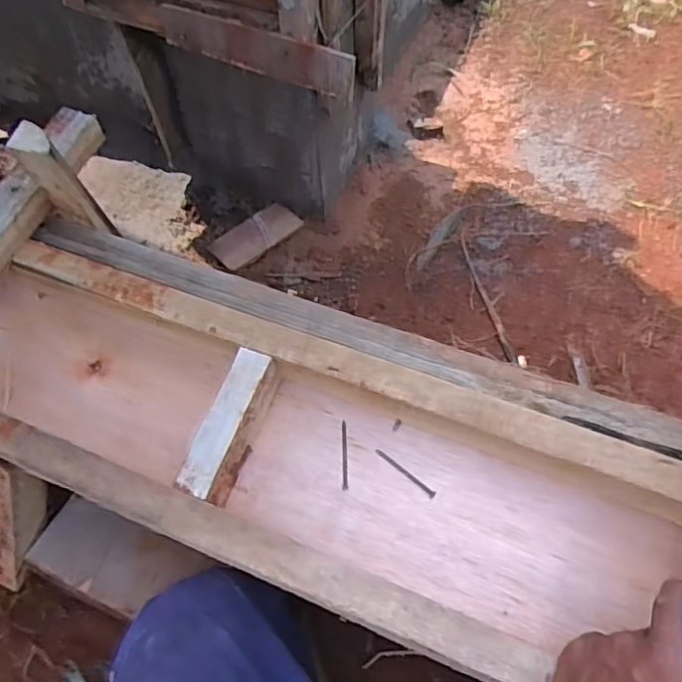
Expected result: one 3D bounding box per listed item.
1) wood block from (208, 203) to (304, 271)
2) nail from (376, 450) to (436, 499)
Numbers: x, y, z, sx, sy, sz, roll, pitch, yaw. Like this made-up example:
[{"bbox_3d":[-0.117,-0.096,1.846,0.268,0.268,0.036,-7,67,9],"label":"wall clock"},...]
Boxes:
[{"bbox_3d":[-0.161,-0.204,1.153,0.177,0.016,0.081,-38,62,-22],"label":"wood block"},{"bbox_3d":[0.066,0.133,0.607,0.073,0.004,0.007,37,63,24],"label":"nail"}]

